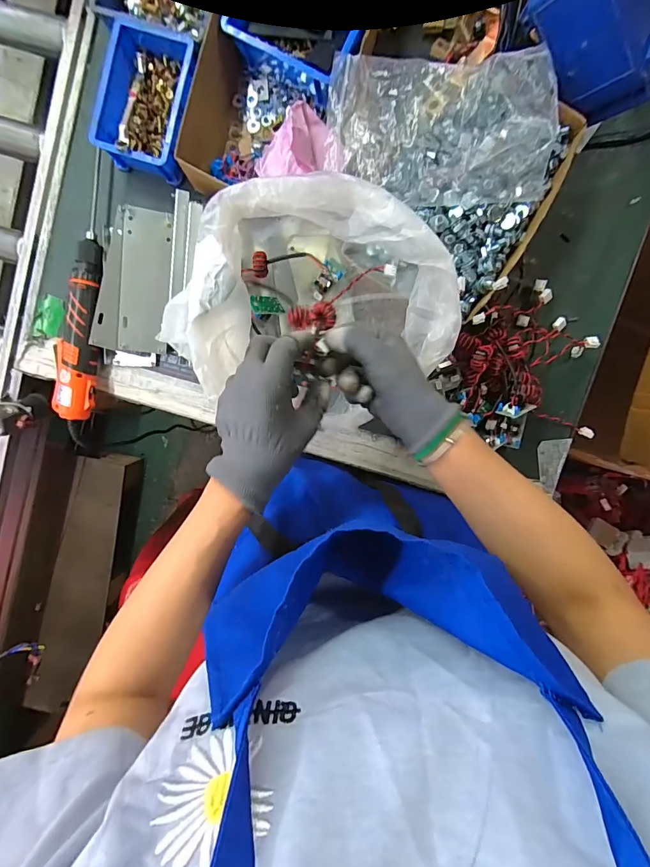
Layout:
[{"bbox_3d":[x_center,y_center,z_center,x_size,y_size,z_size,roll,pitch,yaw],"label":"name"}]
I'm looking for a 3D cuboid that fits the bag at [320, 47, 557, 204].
[{"bbox_3d":[0.136,-0.331,0.428,0.258,0.064,0.133,2,99,-3],"label":"bag"}]

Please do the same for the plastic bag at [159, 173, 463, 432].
[{"bbox_3d":[-0.003,-0.132,0.433,0.261,0.135,0.219,22,97,-6],"label":"plastic bag"}]

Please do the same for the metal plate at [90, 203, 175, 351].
[{"bbox_3d":[-0.251,-0.200,0.519,0.084,0.018,0.179,4,98,-28],"label":"metal plate"}]

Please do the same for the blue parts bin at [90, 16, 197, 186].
[{"bbox_3d":[-0.217,-0.414,0.490,0.112,0.061,0.162,15,98,-5],"label":"blue parts bin"}]

